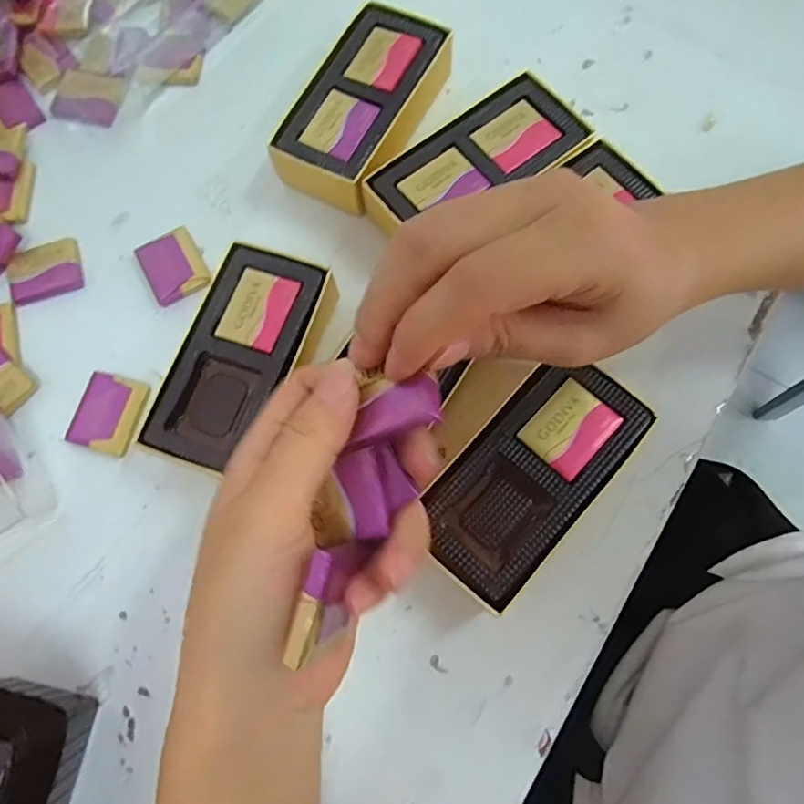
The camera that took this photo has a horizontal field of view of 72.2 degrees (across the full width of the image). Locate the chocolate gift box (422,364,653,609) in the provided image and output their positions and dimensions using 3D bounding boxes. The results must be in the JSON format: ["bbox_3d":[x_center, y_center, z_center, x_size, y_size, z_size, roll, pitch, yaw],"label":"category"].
[{"bbox_3d":[0.058,0.034,0.259,0.057,0.033,0.112,42,80,10],"label":"chocolate gift box"}]

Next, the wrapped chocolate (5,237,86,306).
[{"bbox_3d":[-0.203,-0.075,0.314,0.039,0.004,0.034,-20,77,-5],"label":"wrapped chocolate"}]

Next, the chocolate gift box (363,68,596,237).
[{"bbox_3d":[0.038,-0.126,0.306,0.119,0.033,0.056,-36,78,-8],"label":"chocolate gift box"}]

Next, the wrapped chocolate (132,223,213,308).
[{"bbox_3d":[-0.129,-0.076,0.312,0.032,0.006,0.040,-30,78,-7],"label":"wrapped chocolate"}]

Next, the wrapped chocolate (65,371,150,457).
[{"bbox_3d":[-0.154,0.006,0.289,0.034,0.005,0.040,13,76,4],"label":"wrapped chocolate"}]

